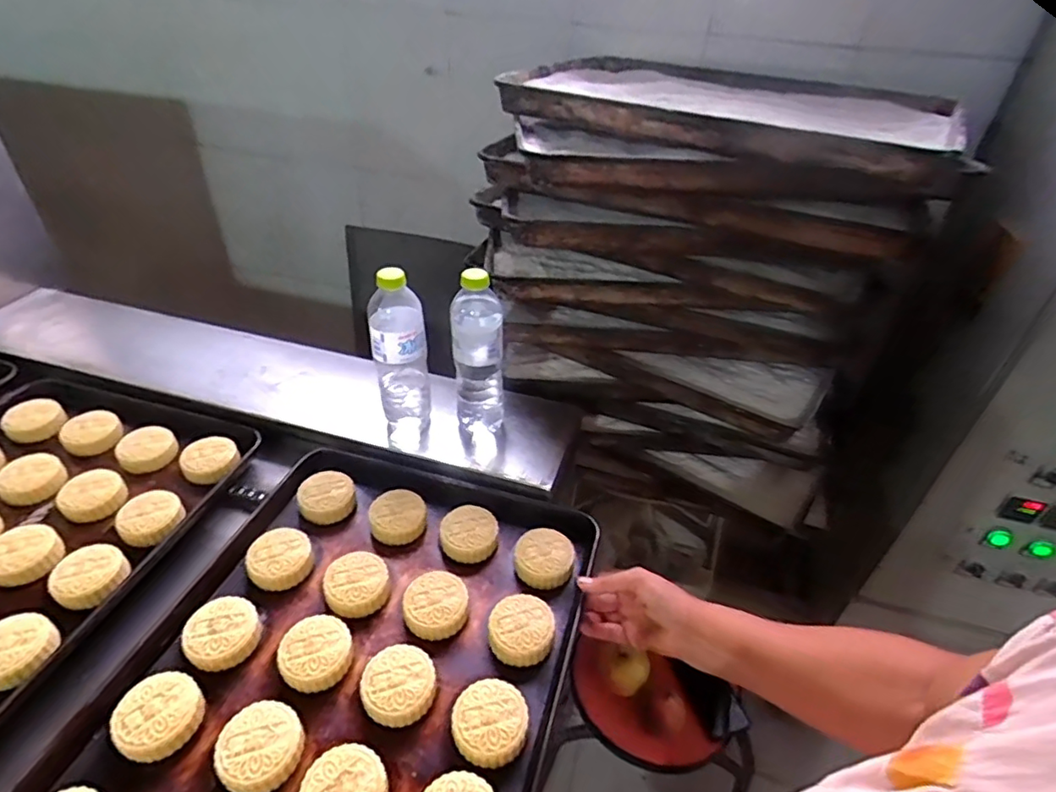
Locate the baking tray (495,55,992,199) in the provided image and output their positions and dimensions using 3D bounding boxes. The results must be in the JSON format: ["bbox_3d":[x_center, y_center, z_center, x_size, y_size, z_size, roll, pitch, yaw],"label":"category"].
[{"bbox_3d":[0.306,-0.423,0.875,0.624,0.065,0.492,18,40,14],"label":"baking tray"}]

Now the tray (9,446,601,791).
[{"bbox_3d":[-0.188,0.290,0.529,0.401,0.039,0.589,13,39,12],"label":"tray"}]

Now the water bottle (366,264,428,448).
[{"bbox_3d":[-0.160,-0.045,0.739,0.064,0.243,0.061,-7,40,-13],"label":"water bottle"}]

